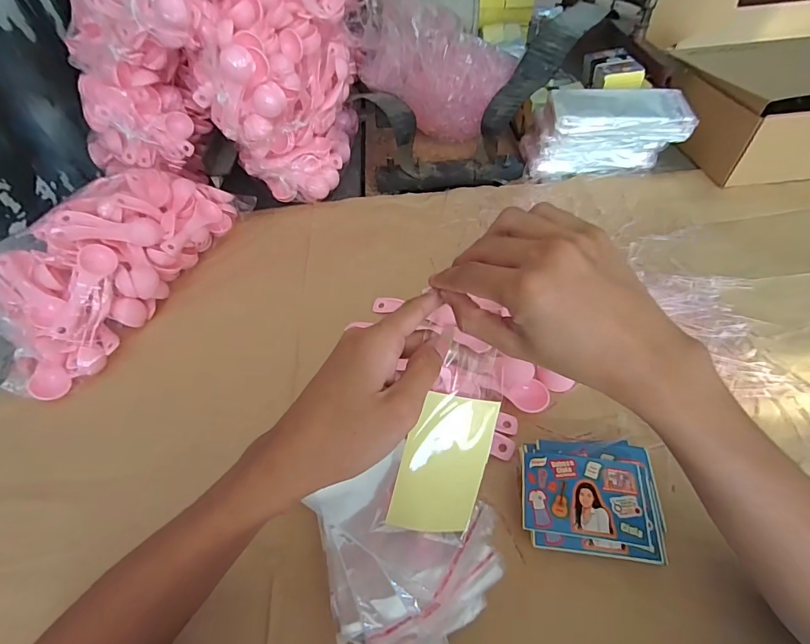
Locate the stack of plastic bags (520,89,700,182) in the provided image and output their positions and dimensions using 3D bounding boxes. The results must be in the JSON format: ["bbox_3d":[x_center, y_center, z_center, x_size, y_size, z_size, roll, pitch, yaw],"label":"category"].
[{"bbox_3d":[0.300,-0.293,0.618,0.214,0.099,0.108,0,51,5],"label":"stack of plastic bags"}]

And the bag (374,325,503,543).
[{"bbox_3d":[0.032,0.078,0.265,0.060,0.011,0.132,18,91,-17],"label":"bag"}]

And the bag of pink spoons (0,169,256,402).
[{"bbox_3d":[-0.368,-0.084,0.504,0.141,0.096,0.337,14,54,16],"label":"bag of pink spoons"}]

